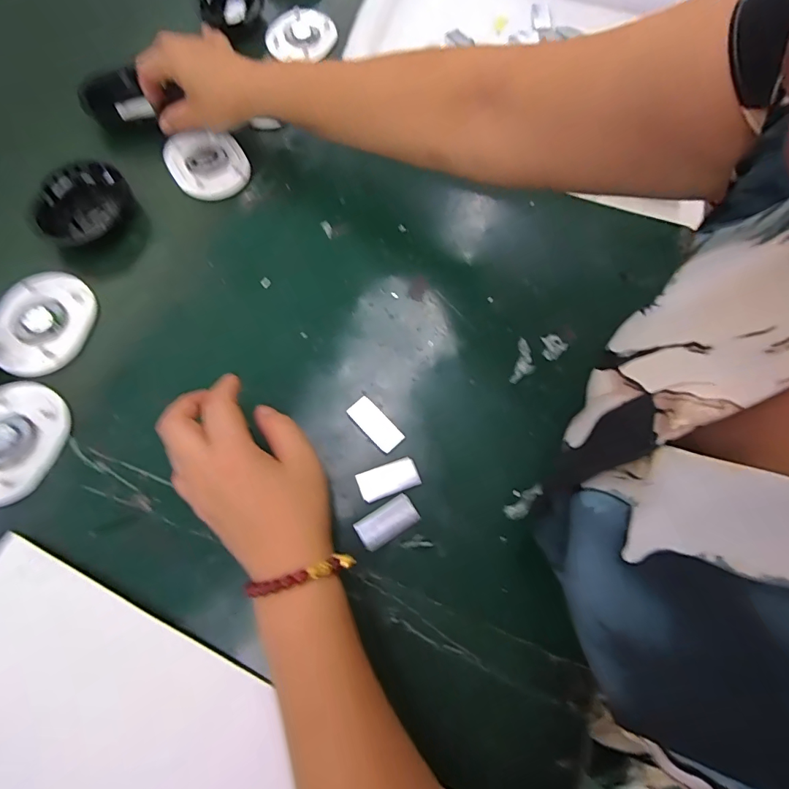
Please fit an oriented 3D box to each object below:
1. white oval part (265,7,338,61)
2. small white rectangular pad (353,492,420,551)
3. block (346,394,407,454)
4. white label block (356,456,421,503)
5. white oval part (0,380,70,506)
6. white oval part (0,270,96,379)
[{"bbox_3d":[-0.108,-0.424,0.518,0.065,0.019,0.081,27,70,7],"label":"white oval part"},{"bbox_3d":[-0.005,0.090,0.313,0.043,0.005,0.023,-30,73,-14],"label":"small white rectangular pad"},{"bbox_3d":[-0.015,0.023,0.338,0.045,0.006,0.020,43,73,13],"label":"block"},{"bbox_3d":[-0.004,0.062,0.324,0.044,0.004,0.023,-18,71,-10],"label":"white label block"},{"bbox_3d":[-0.284,0.034,0.321,0.067,0.008,0.091,8,68,0],"label":"white oval part"},{"bbox_3d":[-0.291,-0.060,0.360,0.065,0.012,0.092,16,69,4],"label":"white oval part"}]

